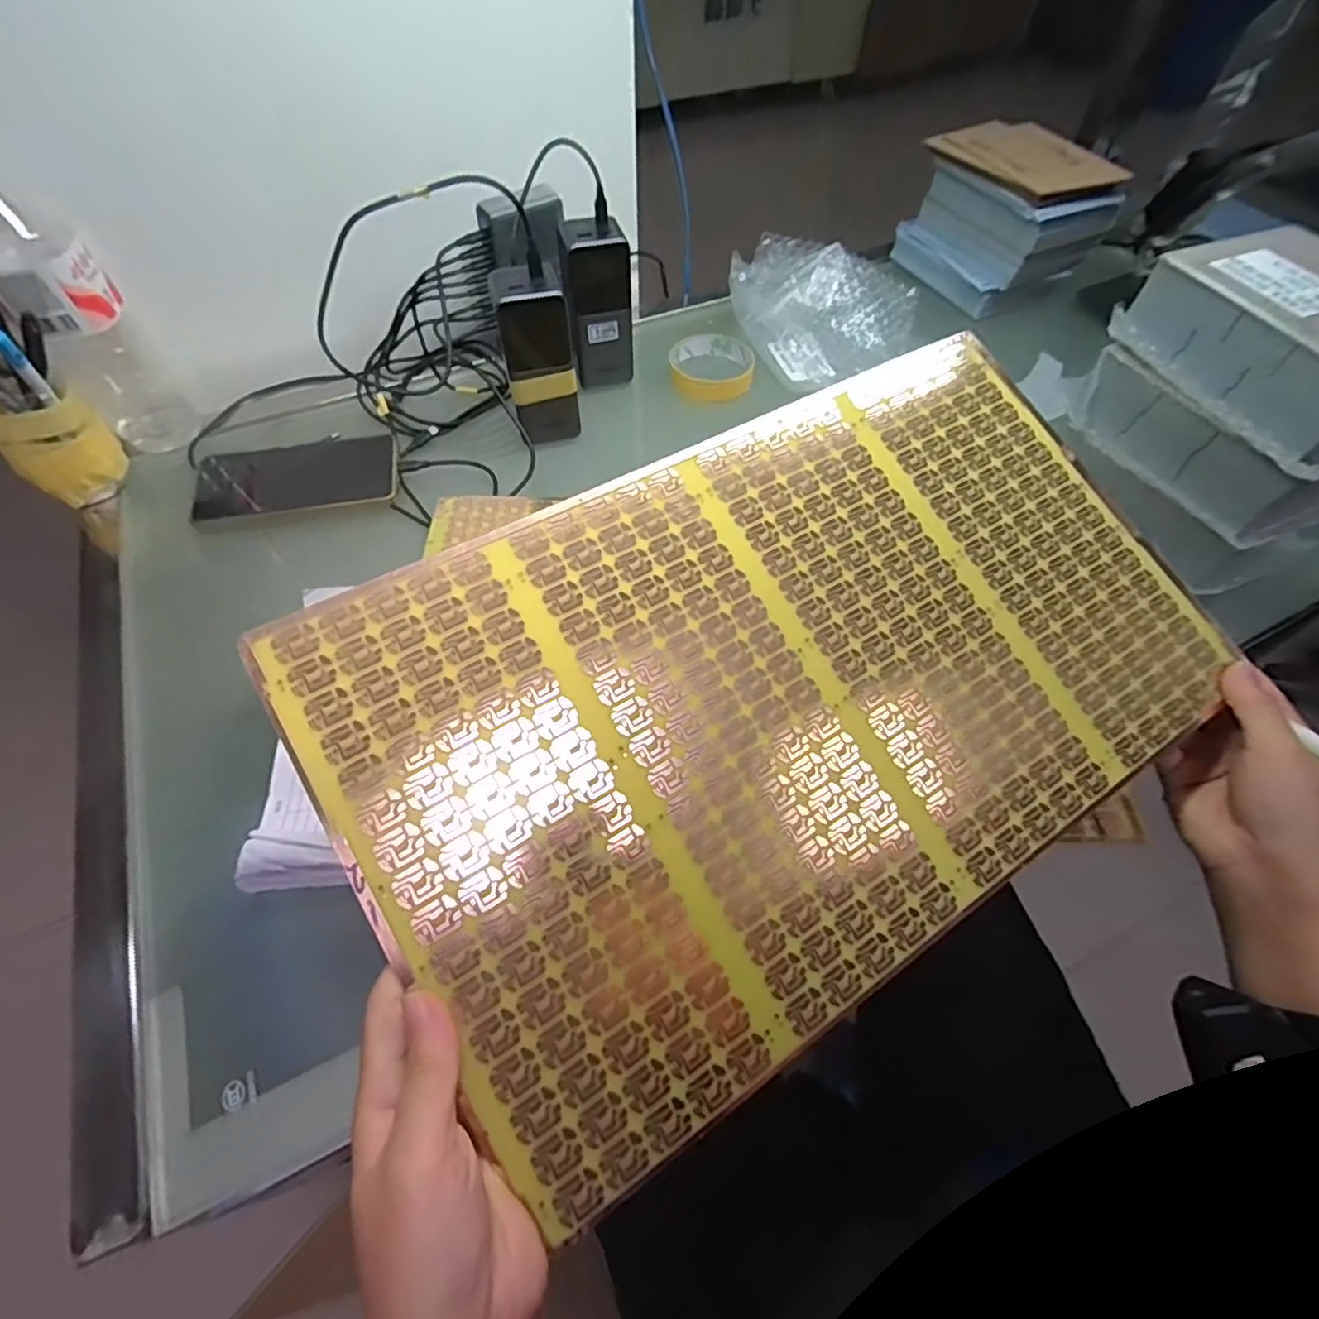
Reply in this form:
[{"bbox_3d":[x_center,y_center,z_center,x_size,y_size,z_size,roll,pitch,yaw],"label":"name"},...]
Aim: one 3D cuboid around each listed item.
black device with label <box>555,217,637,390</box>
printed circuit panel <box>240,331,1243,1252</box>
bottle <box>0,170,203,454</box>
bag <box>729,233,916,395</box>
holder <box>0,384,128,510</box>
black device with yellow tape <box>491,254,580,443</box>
[{"bbox_3d":[-0.055,-0.315,0.555,0.060,0.122,0.051,-5,57,-4],"label":"black device with label"},{"bbox_3d":[0.079,0.006,0.320,0.449,0.009,0.274,-28,81,-18],"label":"printed circuit panel"},{"bbox_3d":[-0.445,-0.264,0.468,0.070,0.221,0.067,-36,65,-21],"label":"bottle"},{"bbox_3d":[0.168,-0.367,0.637,0.179,0.059,0.173,-29,62,-18],"label":"bag"},{"bbox_3d":[-0.468,-0.168,0.484,0.061,0.076,0.068,39,65,22],"label":"holder"},{"bbox_3d":[-0.101,-0.248,0.514,0.057,0.126,0.045,-18,59,-12],"label":"black device with yellow tape"}]

